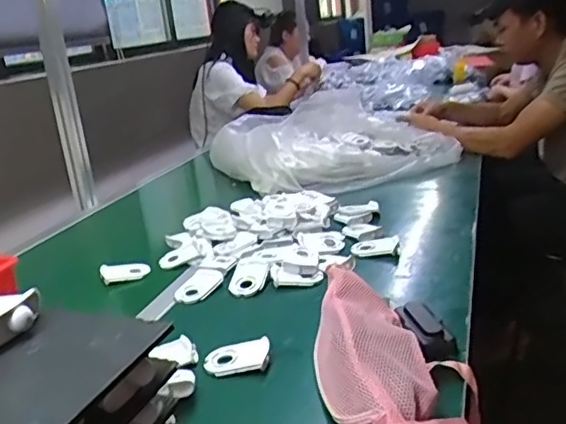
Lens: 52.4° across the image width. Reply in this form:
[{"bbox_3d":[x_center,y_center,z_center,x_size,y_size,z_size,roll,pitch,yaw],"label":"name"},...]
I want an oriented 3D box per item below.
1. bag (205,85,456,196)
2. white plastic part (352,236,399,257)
[{"bbox_3d":[0.095,-0.201,1.554,0.479,0.146,0.662,-15,21,-26],"label":"bag"},{"bbox_3d":[0.164,0.062,1.038,0.099,0.023,0.045,-8,13,43],"label":"white plastic part"}]

